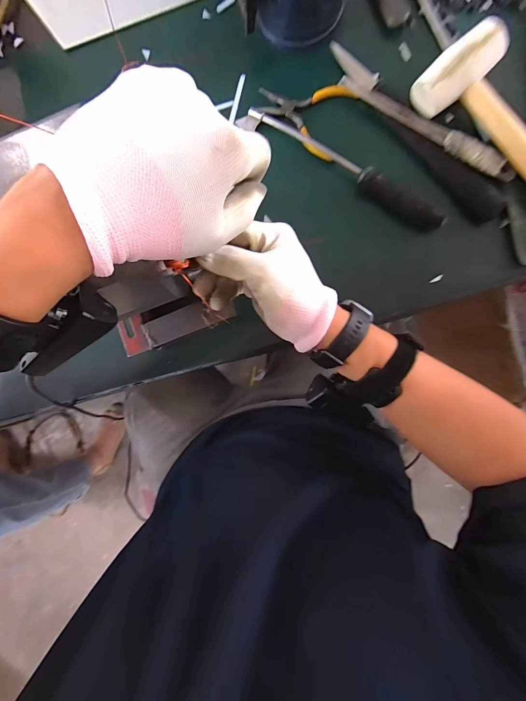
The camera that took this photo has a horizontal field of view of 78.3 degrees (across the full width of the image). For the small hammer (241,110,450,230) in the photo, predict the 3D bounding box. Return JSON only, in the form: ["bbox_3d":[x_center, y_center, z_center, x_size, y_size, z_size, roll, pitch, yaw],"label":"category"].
[{"bbox_3d":[0.086,-0.207,0.361,0.254,0.032,0.023,35,93,5],"label":"small hammer"}]

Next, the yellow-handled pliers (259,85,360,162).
[{"bbox_3d":[0.045,-0.280,0.378,0.111,0.010,0.078,26,92,6],"label":"yellow-handled pliers"}]

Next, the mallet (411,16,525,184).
[{"bbox_3d":[0.268,-0.205,0.323,0.077,0.041,0.253,-41,85,4],"label":"mallet"}]

